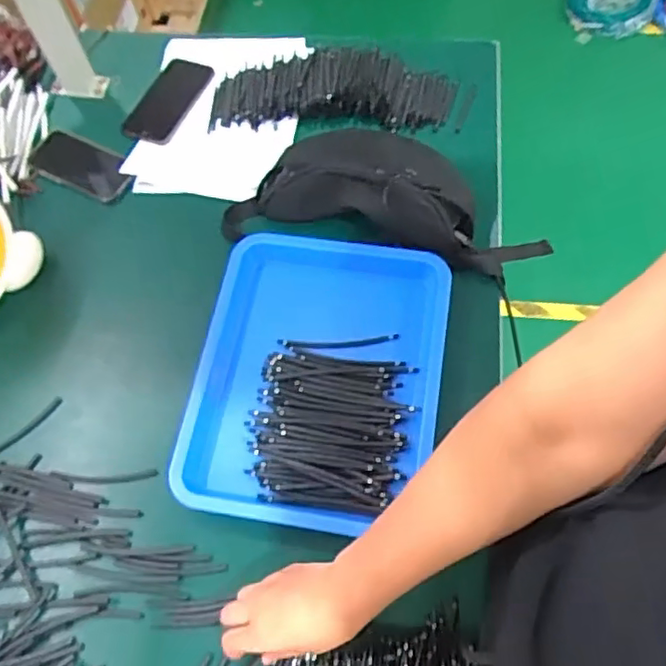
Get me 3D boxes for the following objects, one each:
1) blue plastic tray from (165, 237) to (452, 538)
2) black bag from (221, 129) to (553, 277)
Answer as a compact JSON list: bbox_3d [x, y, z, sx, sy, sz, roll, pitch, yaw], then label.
[{"bbox_3d":[-0.019,0.047,0.688,0.275,0.044,0.332,7,64,6],"label":"blue plastic tray"},{"bbox_3d":[0.071,-0.187,0.763,0.404,0.081,0.177,11,65,8],"label":"black bag"}]

